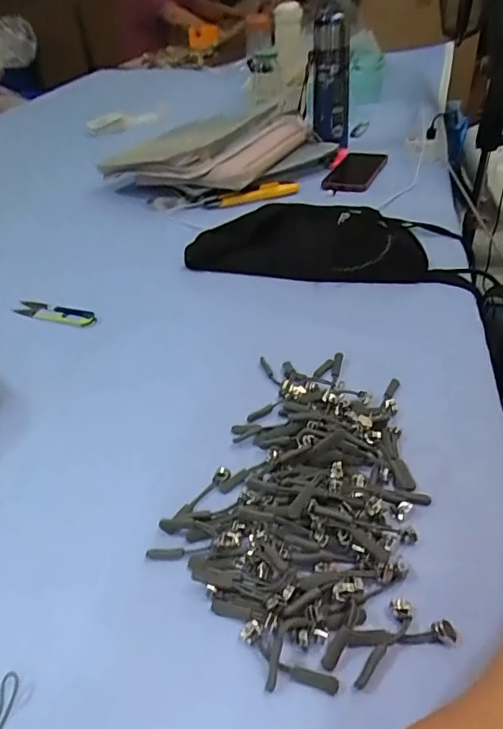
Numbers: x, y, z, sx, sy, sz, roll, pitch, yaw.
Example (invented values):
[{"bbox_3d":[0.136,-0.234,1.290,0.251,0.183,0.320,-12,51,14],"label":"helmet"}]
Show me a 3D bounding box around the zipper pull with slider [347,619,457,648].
[{"bbox_3d":[0.085,0.153,0.276,0.060,0.006,0.011,-4,41,0],"label":"zipper pull with slider"}]

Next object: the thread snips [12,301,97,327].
[{"bbox_3d":[-0.232,-0.061,0.576,0.112,0.009,0.034,11,43,16],"label":"thread snips"}]

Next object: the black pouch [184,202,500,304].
[{"bbox_3d":[0.101,-0.158,0.611,0.347,0.062,0.124,7,41,14],"label":"black pouch"}]

